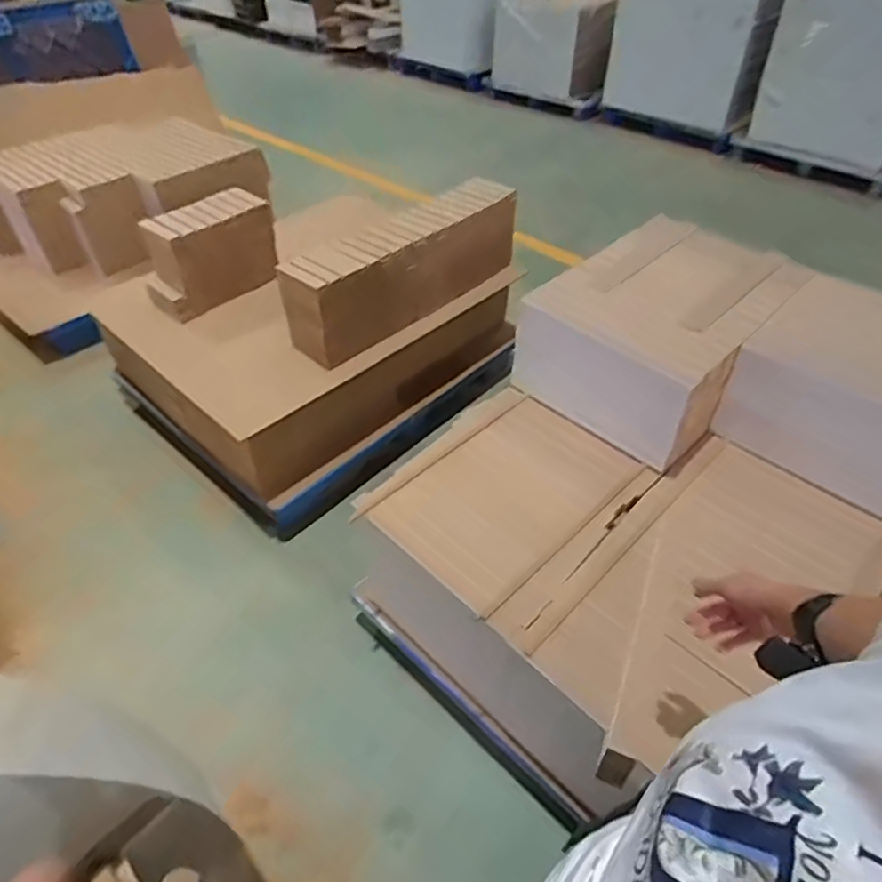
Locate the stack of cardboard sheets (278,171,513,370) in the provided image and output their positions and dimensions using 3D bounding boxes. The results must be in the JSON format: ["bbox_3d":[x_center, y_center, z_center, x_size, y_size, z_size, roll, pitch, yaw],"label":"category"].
[{"bbox_3d":[-0.106,-0.528,1.878,0.848,0.293,0.197,-31,52,-28],"label":"stack of cardboard sheets"}]

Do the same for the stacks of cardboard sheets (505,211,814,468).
[{"bbox_3d":[0.504,-0.257,1.450,0.435,0.285,0.538,33,53,29],"label":"stacks of cardboard sheets"}]

